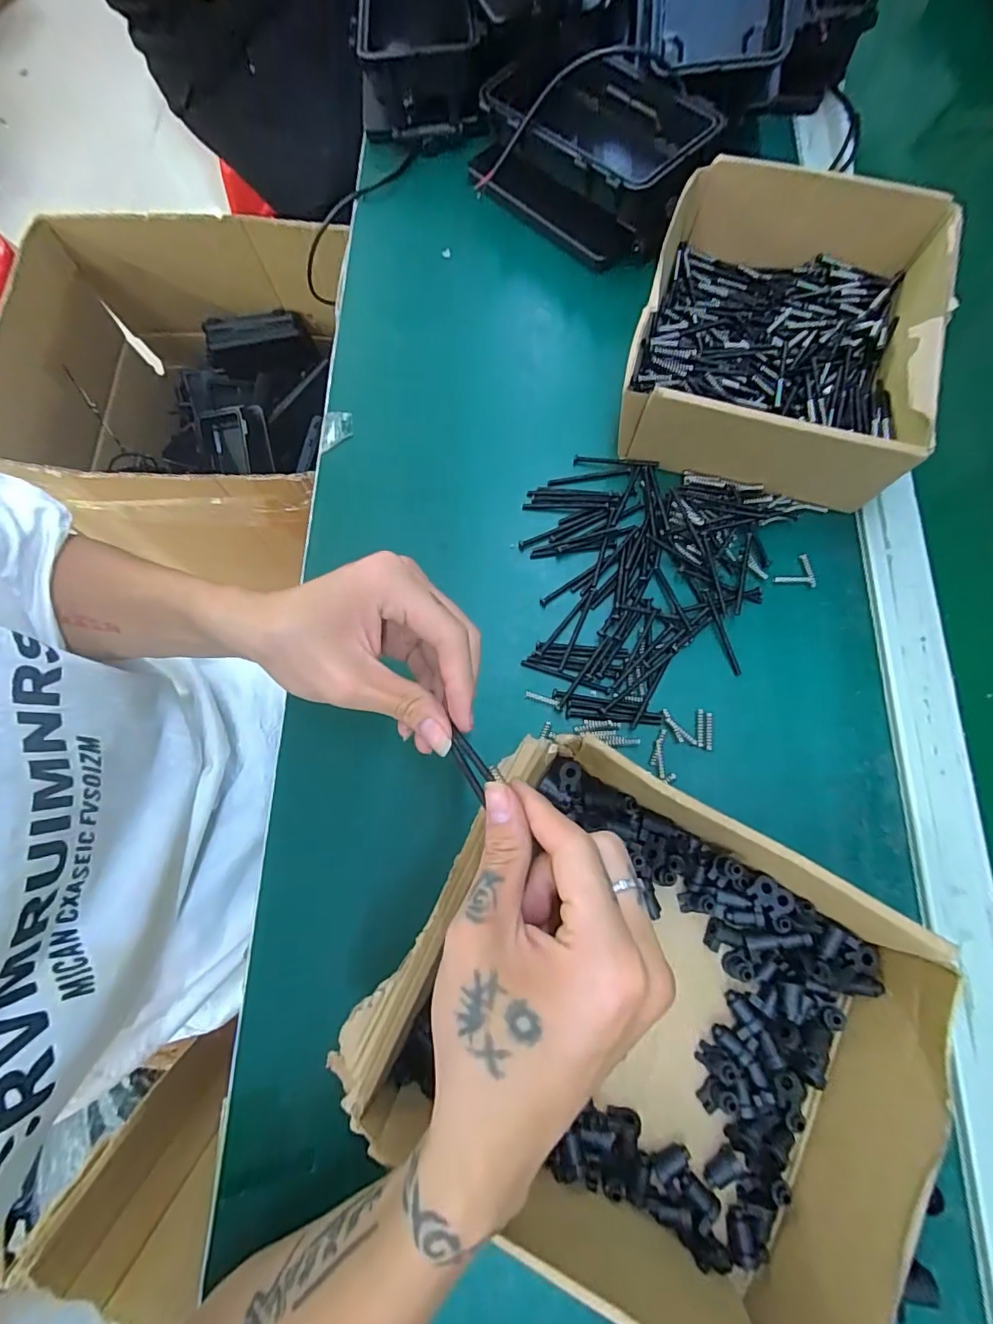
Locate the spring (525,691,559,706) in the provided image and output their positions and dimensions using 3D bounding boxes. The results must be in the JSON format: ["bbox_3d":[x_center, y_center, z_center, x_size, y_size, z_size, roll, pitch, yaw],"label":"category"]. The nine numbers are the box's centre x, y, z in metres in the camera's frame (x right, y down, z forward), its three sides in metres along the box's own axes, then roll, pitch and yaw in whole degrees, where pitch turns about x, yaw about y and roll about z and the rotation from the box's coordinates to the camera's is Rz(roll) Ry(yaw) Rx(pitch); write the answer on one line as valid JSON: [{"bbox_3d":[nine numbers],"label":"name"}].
[{"bbox_3d":[0.030,0.024,0.330,0.023,0.004,0.004,16,76,4],"label":"spring"}]

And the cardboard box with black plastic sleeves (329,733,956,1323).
[{"bbox_3d":[0.080,0.177,0.254,0.247,0.070,0.198,30,78,7],"label":"cardboard box with black plastic sleeves"}]

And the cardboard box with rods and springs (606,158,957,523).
[{"bbox_3d":[0.199,-0.230,0.354,0.182,0.074,0.206,17,76,5],"label":"cardboard box with rods and springs"}]

